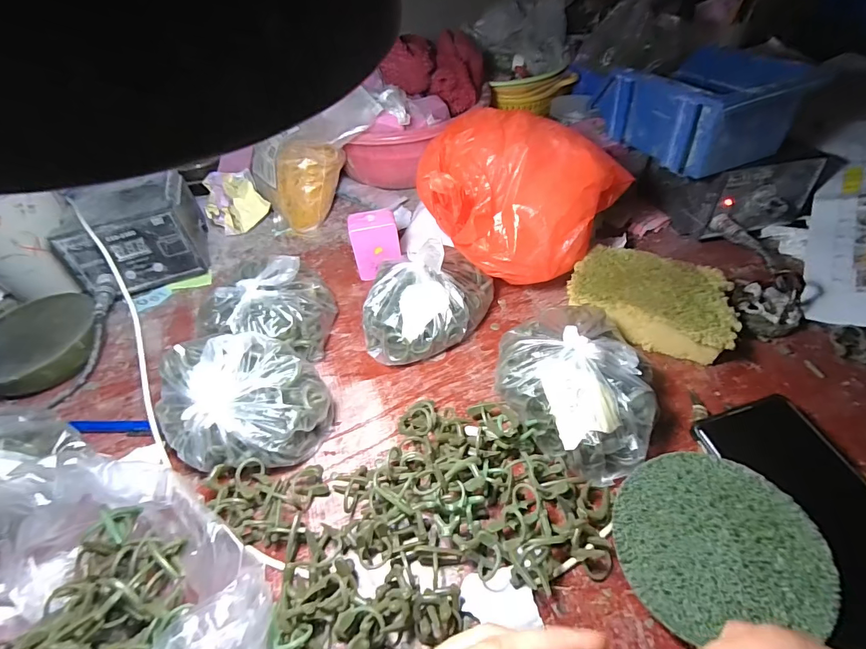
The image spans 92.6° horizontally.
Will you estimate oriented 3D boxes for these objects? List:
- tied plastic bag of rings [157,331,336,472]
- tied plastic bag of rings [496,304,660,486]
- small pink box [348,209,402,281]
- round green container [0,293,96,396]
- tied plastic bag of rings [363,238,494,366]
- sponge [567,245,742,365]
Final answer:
[{"bbox_3d":[-0.143,0.061,0.319,0.119,0.081,0.082,-6,48,0],"label":"tied plastic bag of rings"},{"bbox_3d":[0.116,0.039,0.321,0.123,0.054,0.118,32,58,29],"label":"tied plastic bag of rings"},{"bbox_3d":[-0.061,-0.087,0.449,0.048,0.062,0.032,-8,48,-2],"label":"small pink box"},{"bbox_3d":[-0.382,0.019,0.404,0.120,0.038,0.111,-3,48,3],"label":"round green container"},{"bbox_3d":[-0.005,-0.031,0.378,0.123,0.100,0.097,-8,48,-2],"label":"tied plastic bag of rings"},{"bbox_3d":[0.203,-0.023,0.391,0.137,0.042,0.090,20,53,21],"label":"sponge"}]

